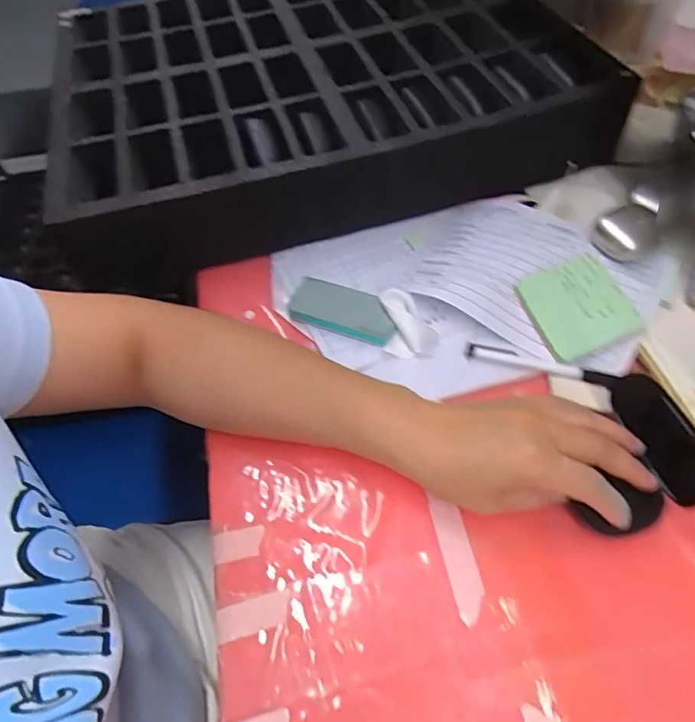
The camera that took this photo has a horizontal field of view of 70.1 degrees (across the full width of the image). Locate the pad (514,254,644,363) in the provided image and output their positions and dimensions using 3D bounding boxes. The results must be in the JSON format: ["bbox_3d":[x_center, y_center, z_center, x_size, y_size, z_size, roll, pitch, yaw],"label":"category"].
[{"bbox_3d":[0.189,-0.045,0.407,0.077,0.005,0.077,-22,70,-5],"label":"pad"}]

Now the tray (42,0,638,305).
[{"bbox_3d":[-0.033,-0.319,0.555,0.509,0.077,0.460,-17,57,-7],"label":"tray"}]

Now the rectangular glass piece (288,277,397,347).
[{"bbox_3d":[-0.004,-0.043,0.423,0.096,0.014,0.045,19,60,16],"label":"rectangular glass piece"}]

